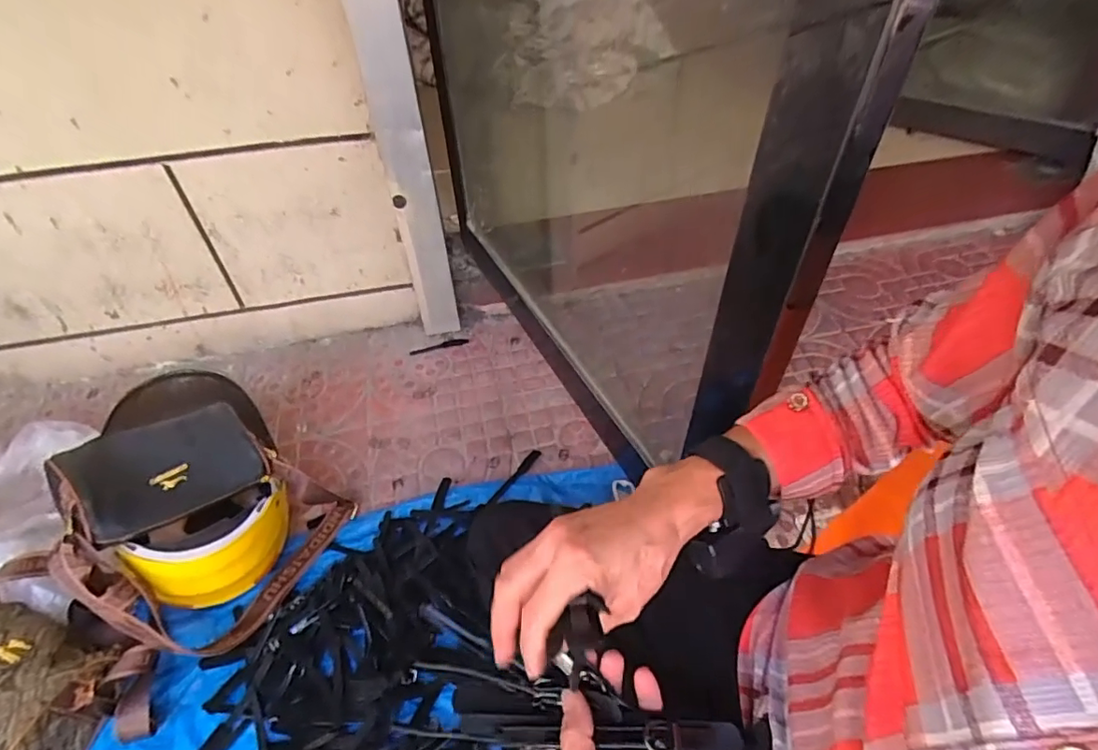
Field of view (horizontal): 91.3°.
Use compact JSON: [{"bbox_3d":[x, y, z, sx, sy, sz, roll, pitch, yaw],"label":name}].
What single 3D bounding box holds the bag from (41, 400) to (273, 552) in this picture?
[{"bbox_3d":[-0.515,0.125,0.725,0.221,0.042,0.146,-27,78,-45],"label":"bag"}]

